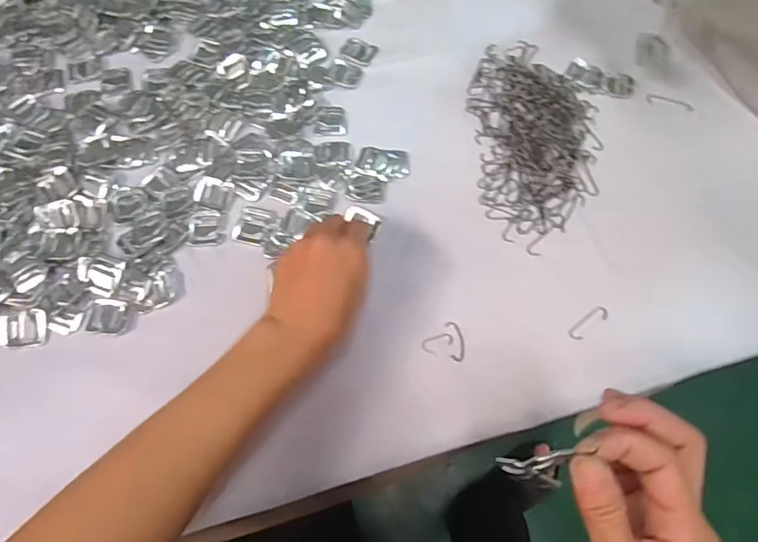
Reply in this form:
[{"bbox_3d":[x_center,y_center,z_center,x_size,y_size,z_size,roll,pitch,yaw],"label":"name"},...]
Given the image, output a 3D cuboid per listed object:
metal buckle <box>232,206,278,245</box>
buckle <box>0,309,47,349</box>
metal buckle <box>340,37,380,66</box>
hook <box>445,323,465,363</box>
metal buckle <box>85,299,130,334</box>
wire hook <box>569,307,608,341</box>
[{"bbox_3d":[-0.110,-0.042,0.447,0.035,0.007,0.034,15,68,6],"label":"metal buckle"},{"bbox_3d":[-0.291,0.047,0.406,0.036,0.004,0.030,-2,81,-11],"label":"buckle"},{"bbox_3d":[-0.021,-0.234,0.528,0.035,0.004,0.030,22,69,8],"label":"metal buckle"},{"bbox_3d":[0.064,0.057,0.410,0.013,0.004,0.034,-4,67,-2],"label":"hook"},{"bbox_3d":[-0.224,0.037,0.412,0.033,0.004,0.029,7,67,2],"label":"metal buckle"},{"bbox_3d":[0.175,0.043,0.415,0.040,0.004,0.013,-34,72,-14],"label":"wire hook"}]

